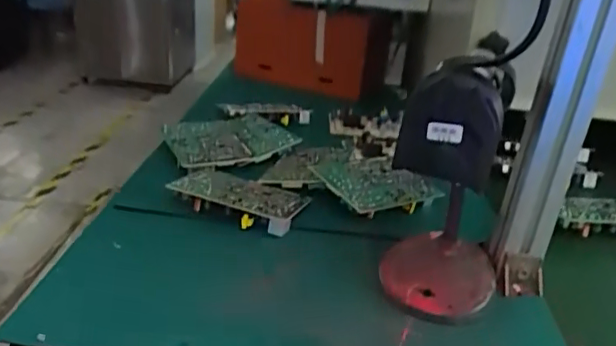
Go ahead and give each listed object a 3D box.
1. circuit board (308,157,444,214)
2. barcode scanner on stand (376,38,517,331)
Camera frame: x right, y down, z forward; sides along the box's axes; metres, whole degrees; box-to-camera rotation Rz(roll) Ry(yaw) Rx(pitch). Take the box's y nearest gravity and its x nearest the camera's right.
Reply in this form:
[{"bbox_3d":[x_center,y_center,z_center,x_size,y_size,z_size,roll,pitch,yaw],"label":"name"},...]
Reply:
[{"bbox_3d":[0.079,0.007,0.684,0.132,0.016,0.110,-8,36,-33],"label":"circuit board"},{"bbox_3d":[0.127,0.011,0.491,0.100,0.210,0.128,8,25,9],"label":"barcode scanner on stand"}]

